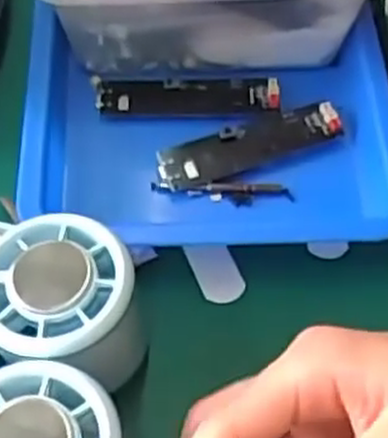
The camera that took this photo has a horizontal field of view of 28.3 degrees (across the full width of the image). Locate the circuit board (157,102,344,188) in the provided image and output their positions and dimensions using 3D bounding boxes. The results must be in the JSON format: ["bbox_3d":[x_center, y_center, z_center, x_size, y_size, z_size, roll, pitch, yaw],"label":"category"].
[{"bbox_3d":[0.027,-0.036,0.373,0.092,0.007,0.024,-19,60,-12],"label":"circuit board"}]

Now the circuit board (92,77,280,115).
[{"bbox_3d":[-0.004,-0.064,0.390,0.091,0.007,0.024,-1,62,1],"label":"circuit board"}]

